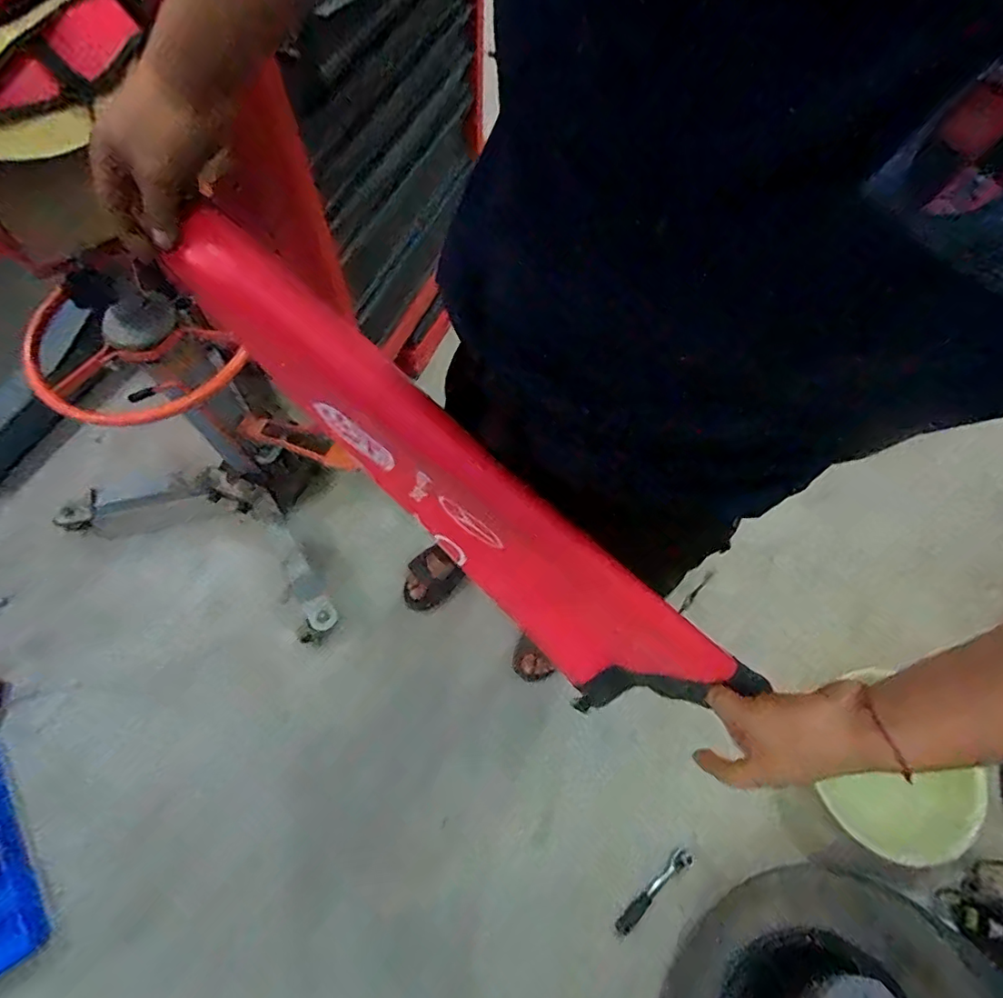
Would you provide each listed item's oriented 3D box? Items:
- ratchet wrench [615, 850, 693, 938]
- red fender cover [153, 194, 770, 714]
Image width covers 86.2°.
[{"bbox_3d":[0.312,0.803,1.099,0.207,0.021,0.029,-45,76,-5],"label":"ratchet wrench"},{"bbox_3d":[-0.051,-0.003,0.560,0.665,0.220,0.079,43,71,-10],"label":"red fender cover"}]

